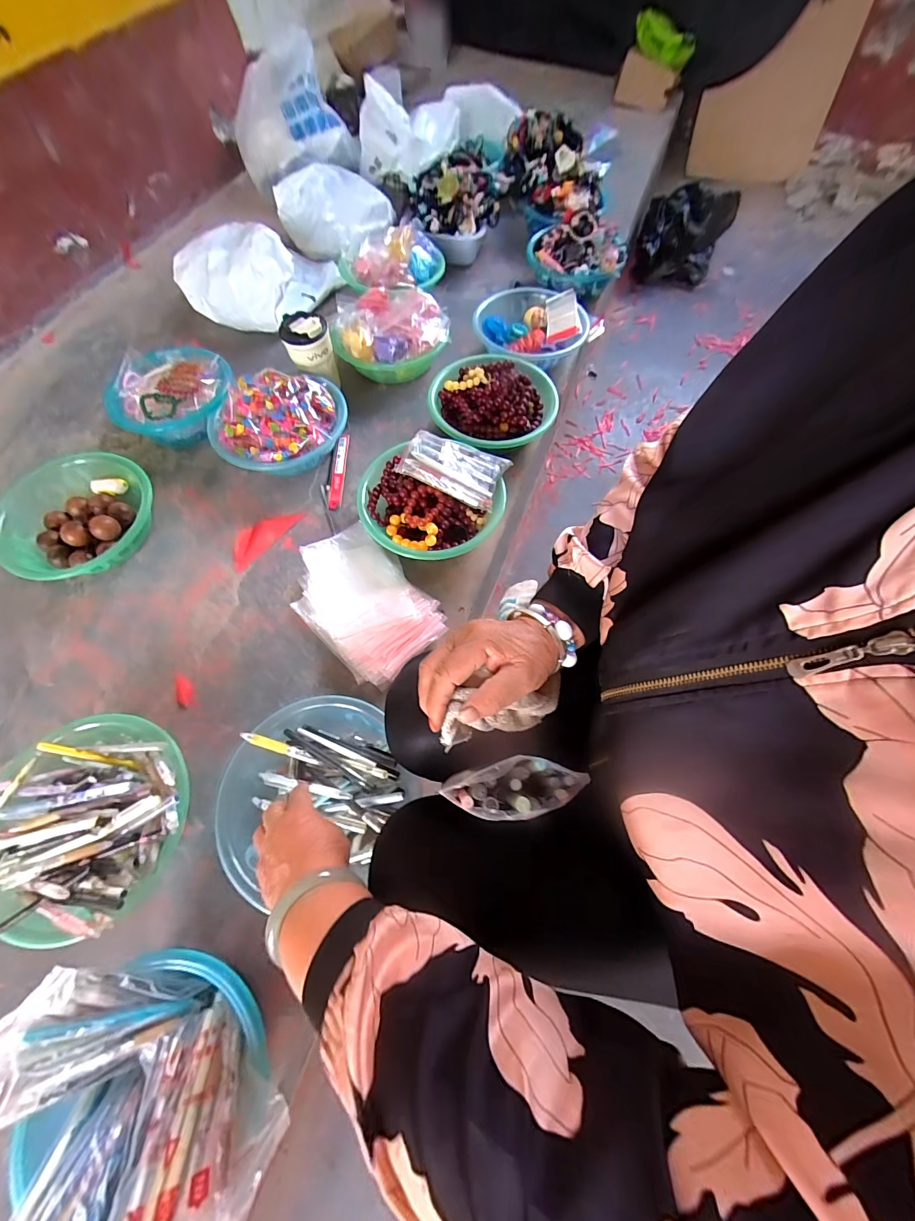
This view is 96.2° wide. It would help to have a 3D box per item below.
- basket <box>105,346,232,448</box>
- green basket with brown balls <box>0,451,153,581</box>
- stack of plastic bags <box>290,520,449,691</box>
[{"bbox_3d":[-0.542,-0.416,0.790,0.214,0.087,0.201,-1,66,1],"label":"basket"},{"bbox_3d":[-0.630,-0.155,0.694,0.224,0.080,0.218,-1,66,1],"label":"green basket with brown balls"},{"bbox_3d":[-0.149,-0.018,0.640,0.168,0.048,0.254,-42,72,-15],"label":"stack of plastic bags"}]

